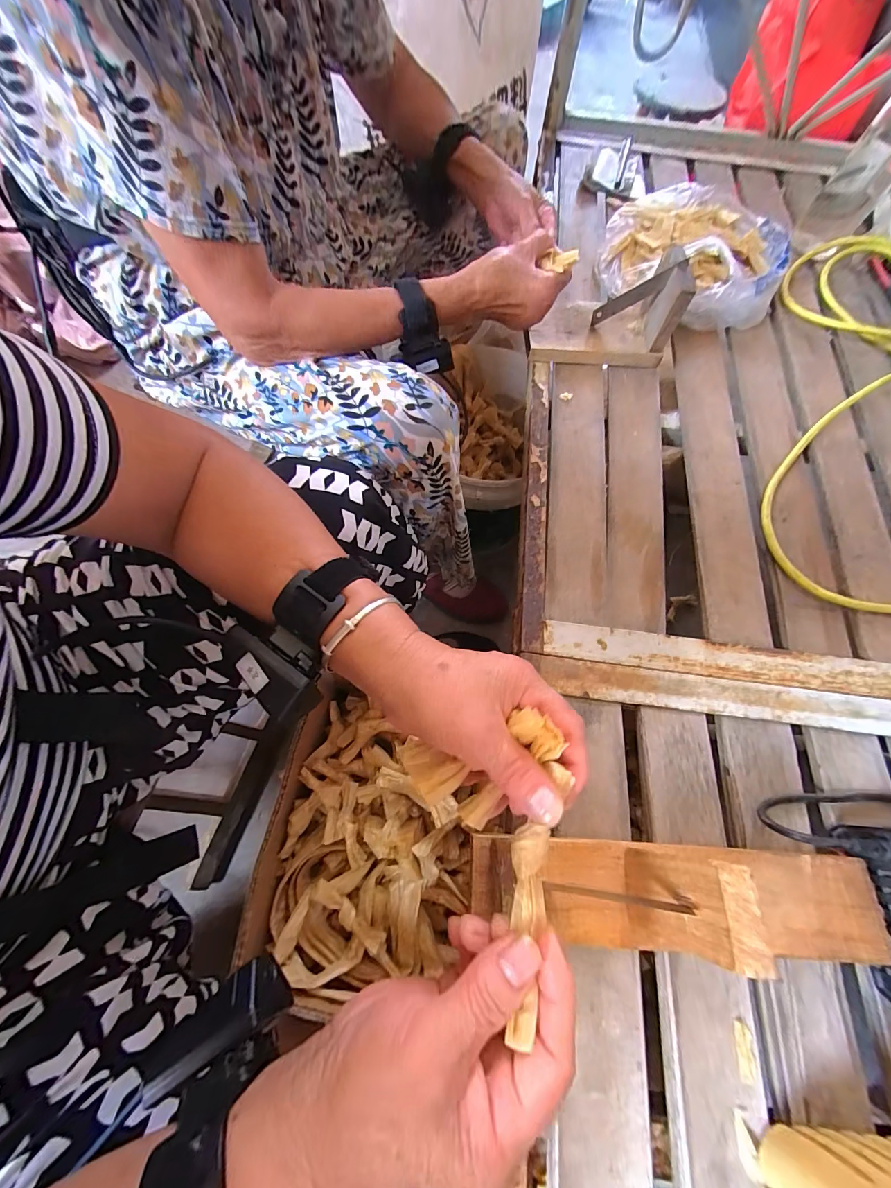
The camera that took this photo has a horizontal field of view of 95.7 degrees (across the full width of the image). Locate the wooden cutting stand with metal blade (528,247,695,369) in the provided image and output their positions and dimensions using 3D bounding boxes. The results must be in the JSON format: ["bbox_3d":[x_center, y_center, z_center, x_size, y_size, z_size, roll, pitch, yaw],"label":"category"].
[{"bbox_3d":[0.178,-0.326,0.462,0.163,0.088,0.080,4,67,-1],"label":"wooden cutting stand with metal blade"}]

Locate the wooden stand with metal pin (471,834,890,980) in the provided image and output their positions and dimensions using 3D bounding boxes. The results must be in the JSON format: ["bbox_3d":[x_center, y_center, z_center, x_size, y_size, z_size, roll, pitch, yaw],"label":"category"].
[{"bbox_3d":[0.158,0.190,0.239,0.276,0.125,0.068,7,67,1],"label":"wooden stand with metal pin"}]

